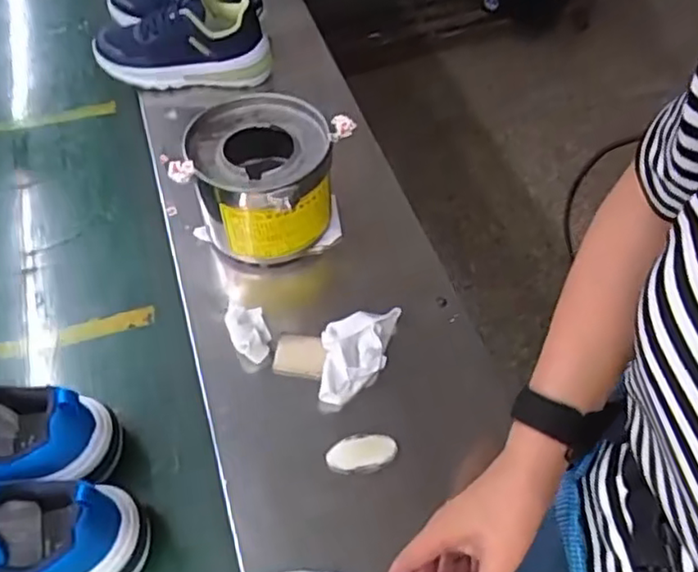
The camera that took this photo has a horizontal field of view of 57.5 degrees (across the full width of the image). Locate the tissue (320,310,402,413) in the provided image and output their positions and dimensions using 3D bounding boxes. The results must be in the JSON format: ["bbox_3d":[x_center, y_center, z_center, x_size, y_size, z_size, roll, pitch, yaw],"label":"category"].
[{"bbox_3d":[0.010,0.060,0.599,0.110,0.042,0.056,-31,61,-22],"label":"tissue"}]

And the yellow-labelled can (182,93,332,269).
[{"bbox_3d":[-0.091,-0.103,0.667,0.138,0.130,0.142,1,54,-1],"label":"yellow-labelled can"}]

